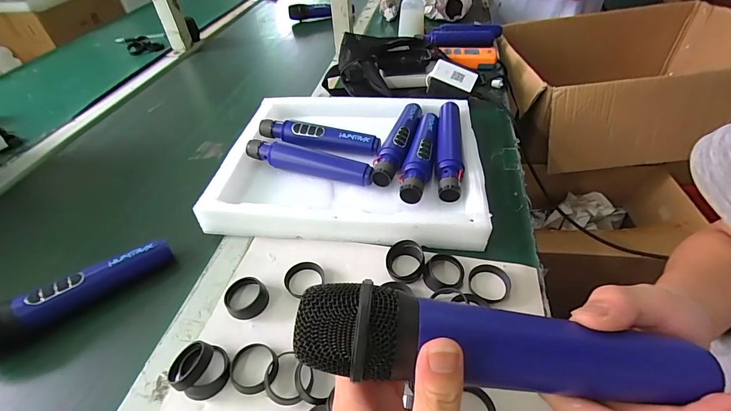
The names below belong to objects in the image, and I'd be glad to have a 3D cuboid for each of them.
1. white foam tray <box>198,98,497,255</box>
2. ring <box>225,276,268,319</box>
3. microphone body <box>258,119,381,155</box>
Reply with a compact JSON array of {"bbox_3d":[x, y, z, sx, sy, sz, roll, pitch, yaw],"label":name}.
[{"bbox_3d":[-0.018,-0.068,0.513,0.351,0.058,0.281,3,45,7],"label":"white foam tray"},{"bbox_3d":[-0.128,0.099,0.374,0.042,0.016,0.042,-2,44,2],"label":"ring"},{"bbox_3d":[-0.074,-0.105,0.526,0.190,0.028,0.027,11,46,15],"label":"microphone body"}]

